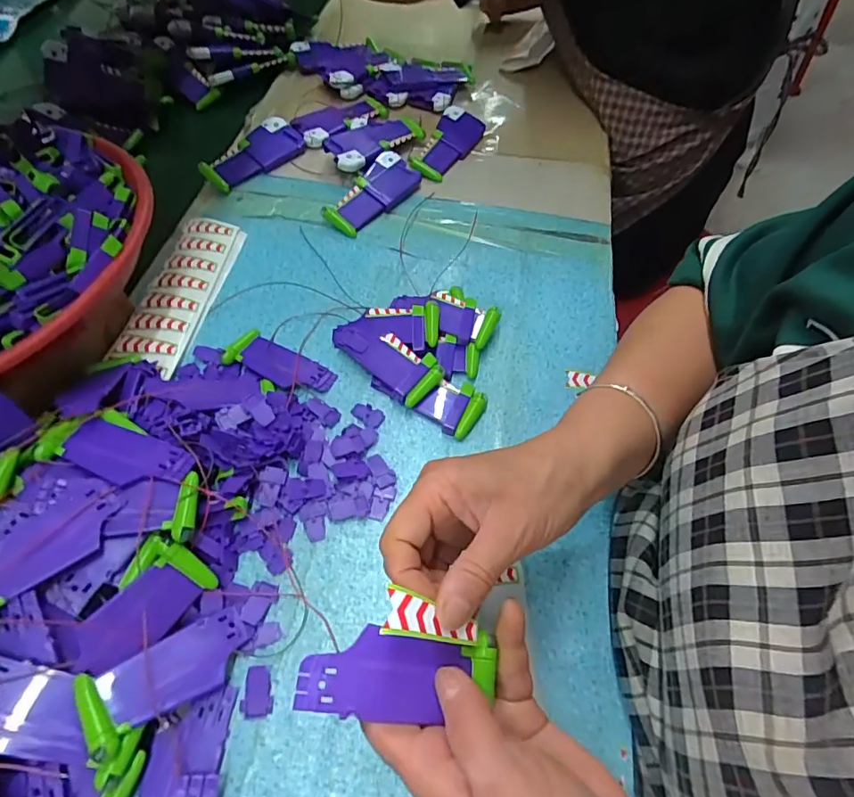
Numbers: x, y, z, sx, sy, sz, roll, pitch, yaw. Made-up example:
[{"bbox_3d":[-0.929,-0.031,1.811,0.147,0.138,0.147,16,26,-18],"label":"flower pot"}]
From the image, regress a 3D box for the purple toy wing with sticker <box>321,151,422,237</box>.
[{"bbox_3d":[-0.057,-0.217,0.530,0.048,0.026,0.117,33,62,18],"label":"purple toy wing with sticker"}]

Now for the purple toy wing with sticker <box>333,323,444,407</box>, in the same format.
[{"bbox_3d":[-0.035,-0.036,0.419,0.101,0.019,0.040,39,64,21],"label":"purple toy wing with sticker"}]

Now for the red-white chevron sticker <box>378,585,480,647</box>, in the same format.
[{"bbox_3d":[0.003,0.102,0.228,0.048,0.005,0.020,27,55,-20],"label":"red-white chevron sticker"}]

